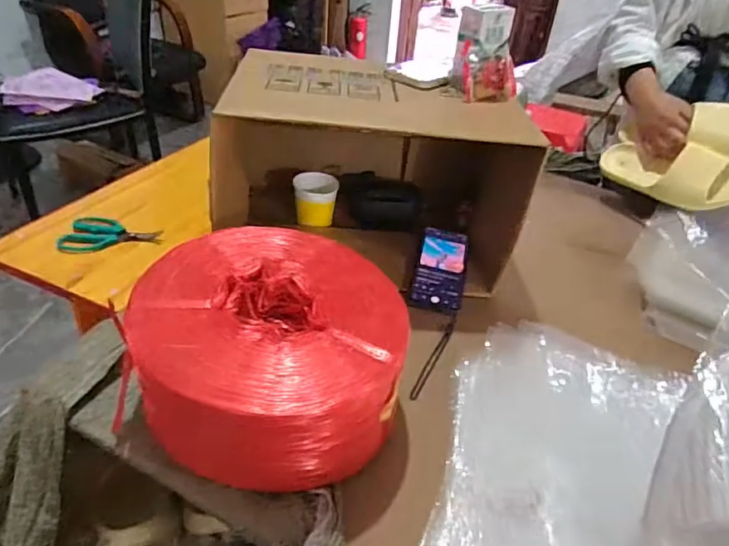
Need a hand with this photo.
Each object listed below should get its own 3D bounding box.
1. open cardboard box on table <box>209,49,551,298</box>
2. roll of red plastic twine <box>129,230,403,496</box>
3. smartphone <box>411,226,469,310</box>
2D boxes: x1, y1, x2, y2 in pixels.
[{"bbox_3d":[-0.001,-0.158,0.796,0.392,0.252,0.307,2,36,-5],"label":"open cardboard box on table"},{"bbox_3d":[-0.102,0.074,0.556,0.251,0.124,0.276,-8,38,-18],"label":"roll of red plastic twine"},{"bbox_3d":[0.114,-0.007,0.782,0.070,0.012,0.164,13,46,3],"label":"smartphone"}]

